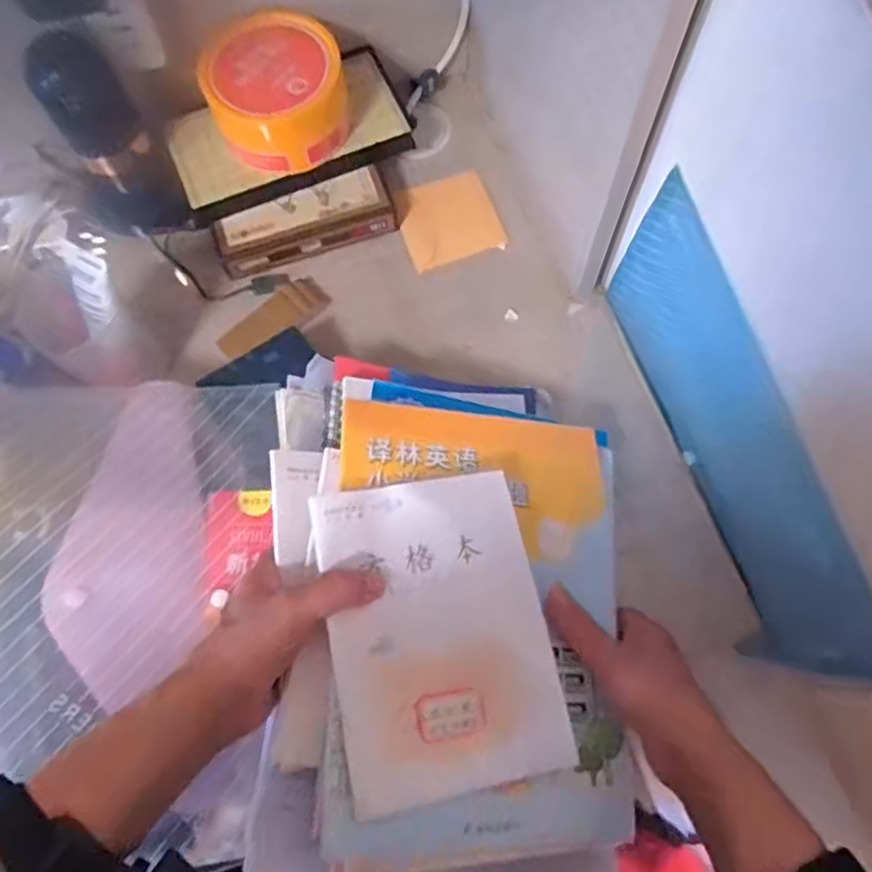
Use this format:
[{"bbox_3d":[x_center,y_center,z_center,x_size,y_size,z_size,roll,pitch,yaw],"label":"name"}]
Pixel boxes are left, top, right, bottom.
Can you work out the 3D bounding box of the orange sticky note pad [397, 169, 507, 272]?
[{"bbox_3d":[0.010,-0.198,0.614,0.086,0.006,0.087,-19,70,-5],"label":"orange sticky note pad"}]

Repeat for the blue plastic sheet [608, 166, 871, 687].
[{"bbox_3d":[0.200,0.001,0.457,0.011,0.152,0.317,-17,76,-6],"label":"blue plastic sheet"}]

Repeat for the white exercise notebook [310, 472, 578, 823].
[{"bbox_3d":[0.002,0.112,0.389,0.122,0.010,0.173,-9,72,-9],"label":"white exercise notebook"}]

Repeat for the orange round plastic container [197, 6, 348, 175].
[{"bbox_3d":[-0.132,-0.276,0.546,0.114,0.070,0.092,-19,70,-5],"label":"orange round plastic container"}]

